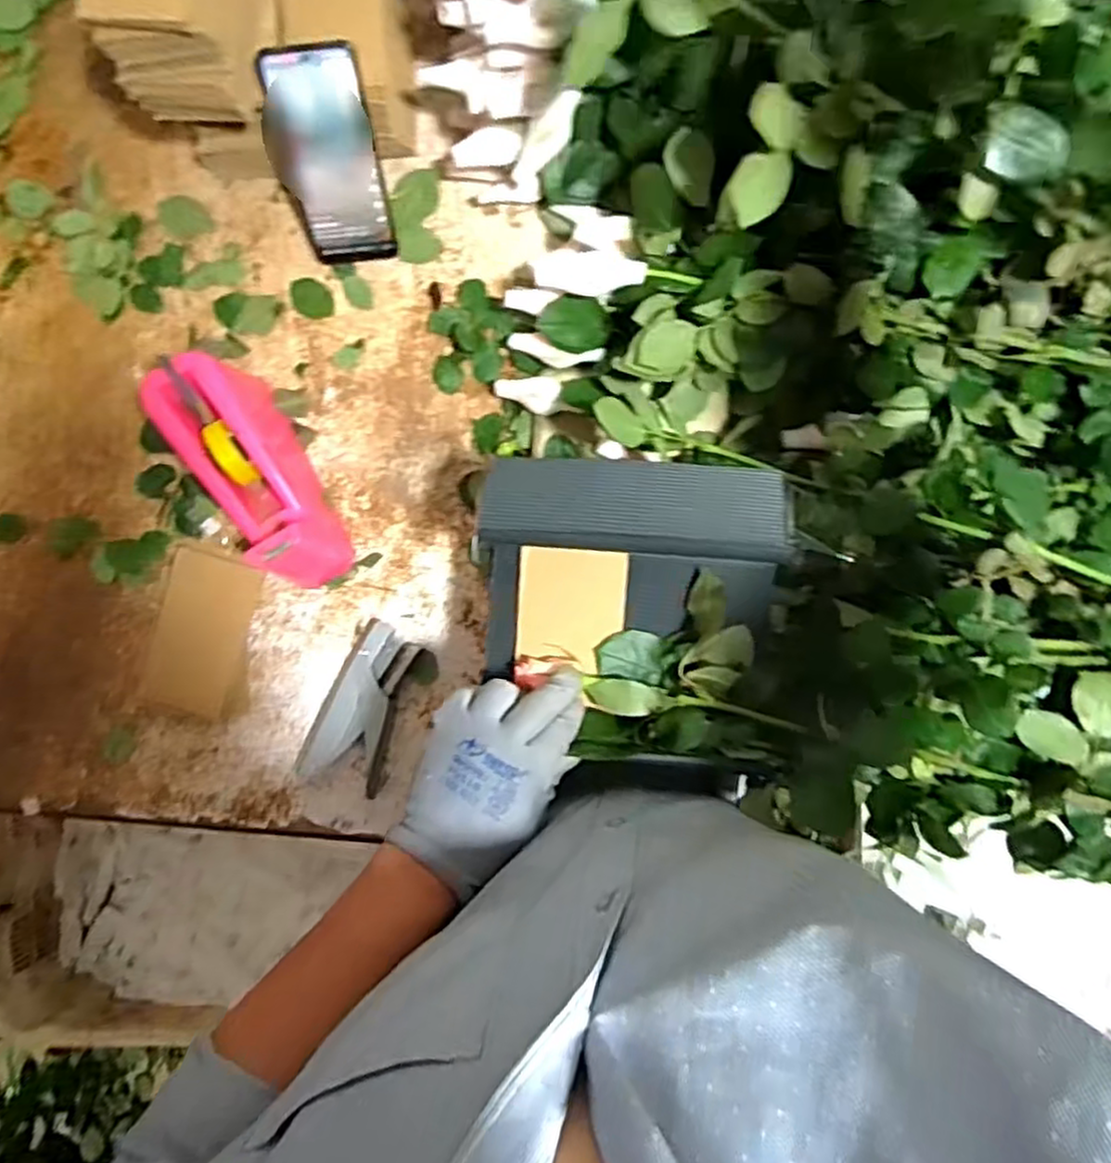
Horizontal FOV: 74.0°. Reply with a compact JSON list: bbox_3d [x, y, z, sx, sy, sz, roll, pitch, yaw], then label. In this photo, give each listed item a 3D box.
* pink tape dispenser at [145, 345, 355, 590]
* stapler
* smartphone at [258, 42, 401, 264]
[{"bbox_3d":[-0.256,-0.091,0.633,0.075,0.105,0.198,-33,88,0],"label":"pink tape dispenser"},{"bbox_3d":[-0.172,0.111,0.660,0.071,0.027,0.145,21,89,2],"label":"stapler"},{"bbox_3d":[-0.192,-0.356,0.628,0.081,0.163,0.014,-11,46,-6],"label":"smartphone"}]

